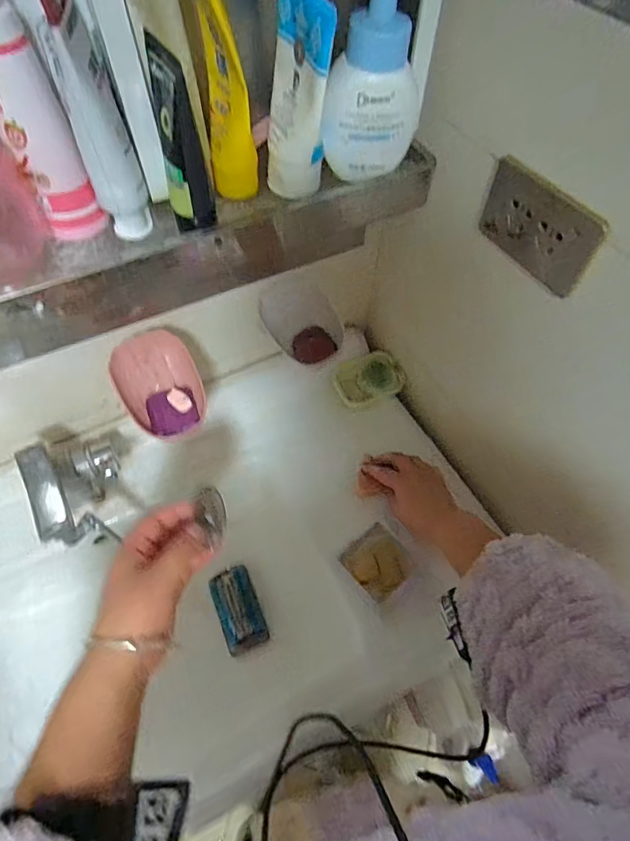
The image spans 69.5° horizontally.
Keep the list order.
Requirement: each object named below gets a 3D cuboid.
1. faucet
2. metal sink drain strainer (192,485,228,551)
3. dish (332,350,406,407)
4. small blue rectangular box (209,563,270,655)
[{"bbox_3d":[-0.280,0.089,0.562,0.092,0.120,0.137,-26,63,-17],"label":"faucet"},{"bbox_3d":[-0.097,0.084,0.405,0.022,0.053,0.050,-17,59,13],"label":"metal sink drain strainer"},{"bbox_3d":[0.081,-0.064,0.702,0.102,0.034,0.070,-19,61,-13],"label":"dish"},{"bbox_3d":[-0.110,0.270,0.655,0.059,0.014,0.112,-20,61,-14],"label":"small blue rectangular box"}]

